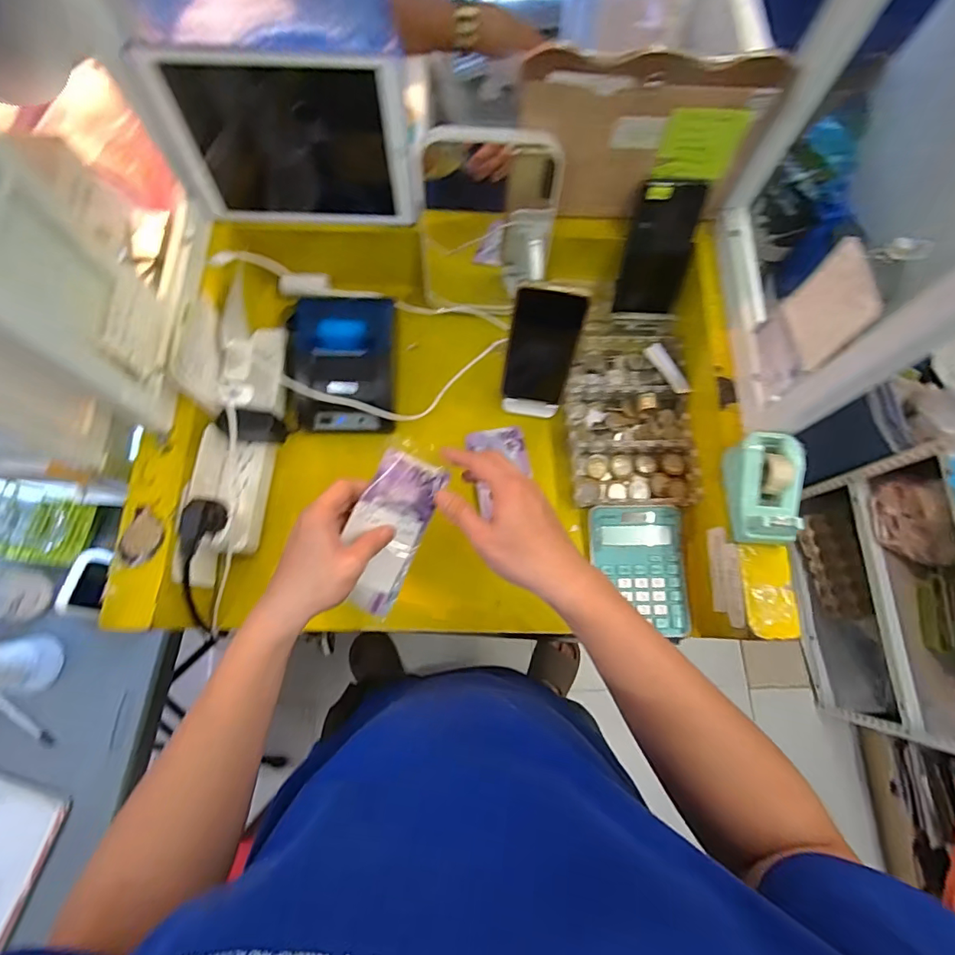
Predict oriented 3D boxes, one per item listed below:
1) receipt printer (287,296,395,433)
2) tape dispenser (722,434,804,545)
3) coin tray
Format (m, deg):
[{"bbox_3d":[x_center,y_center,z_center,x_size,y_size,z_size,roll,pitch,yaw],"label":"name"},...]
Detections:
[{"bbox_3d":[-0.157,-0.131,0.589,0.120,0.059,0.148,-1,75,-2],"label":"receipt printer"},{"bbox_3d":[0.274,0.012,0.475,0.058,0.042,0.104,2,74,-1],"label":"tape dispenser"},{"bbox_3d":[0.182,-0.088,0.608,0.142,0.036,0.253,2,74,-1],"label":"coin tray"}]

